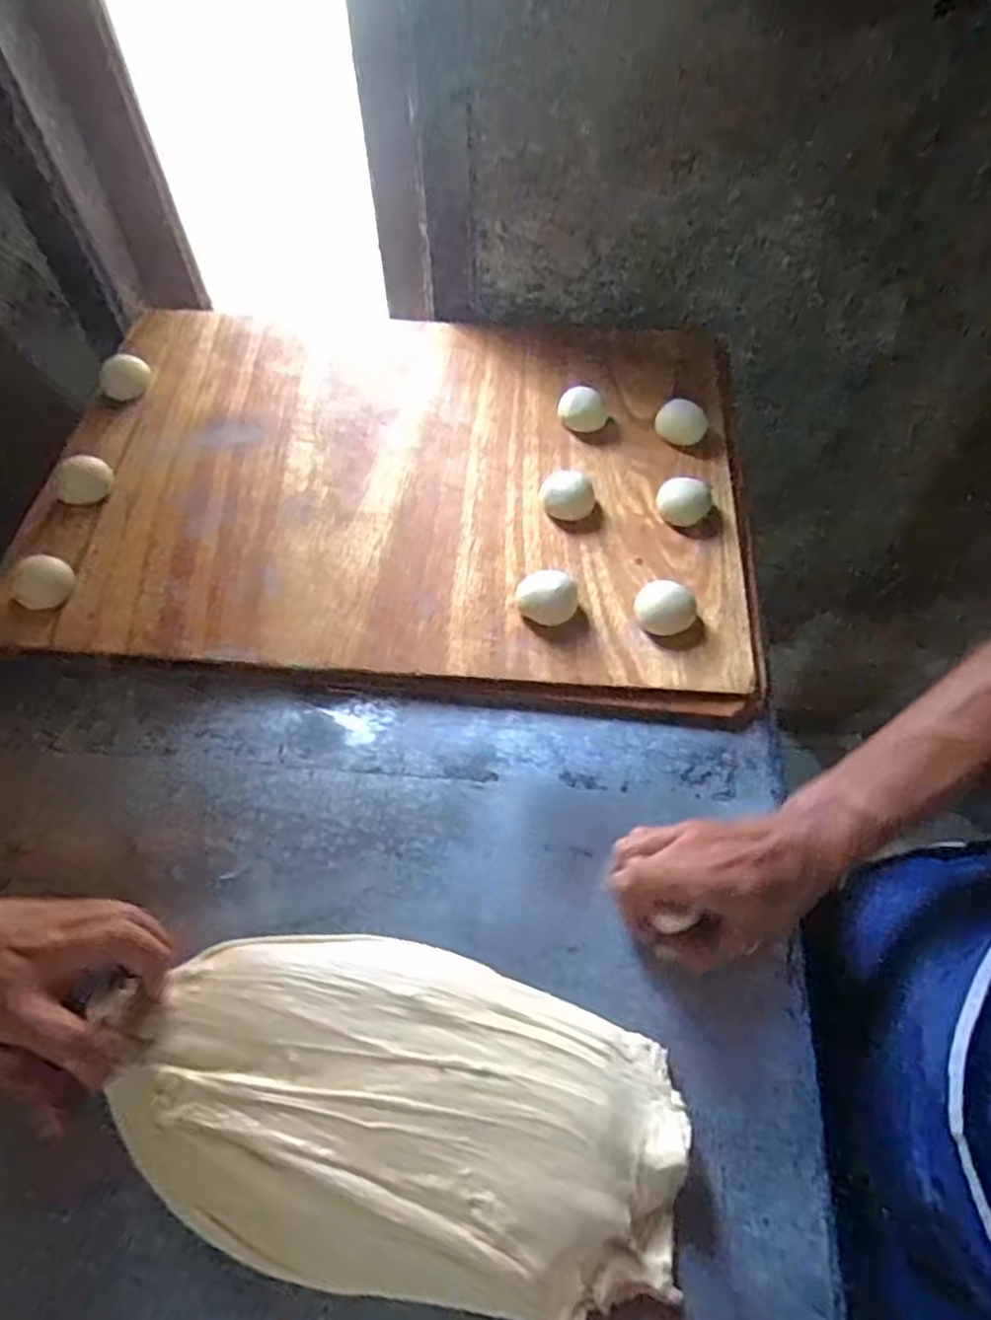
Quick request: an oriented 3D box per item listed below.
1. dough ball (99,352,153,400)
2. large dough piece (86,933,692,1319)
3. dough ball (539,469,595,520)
[{"bbox_3d":[-0.354,-0.270,0.684,0.042,0.026,0.043,0,60,1],"label":"dough ball"},{"bbox_3d":[-0.060,0.240,0.389,0.312,0.030,0.154,8,60,6],"label":"large dough piece"},{"bbox_3d":[0.060,-0.138,0.598,0.042,0.027,0.042,0,60,1],"label":"dough ball"}]

